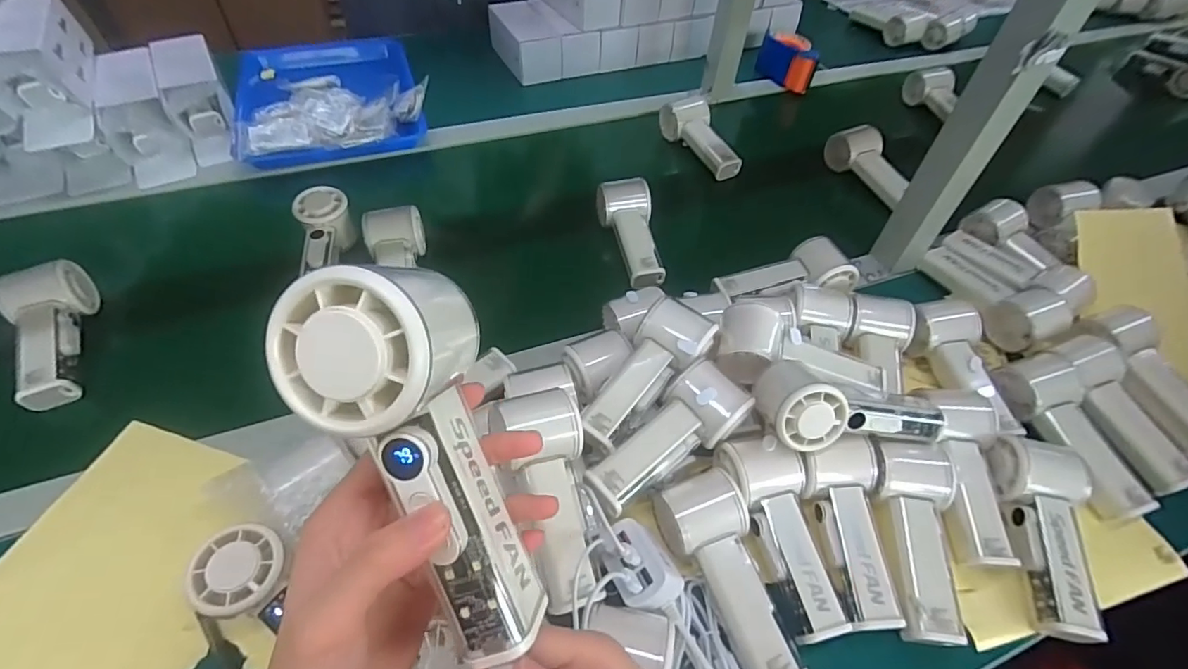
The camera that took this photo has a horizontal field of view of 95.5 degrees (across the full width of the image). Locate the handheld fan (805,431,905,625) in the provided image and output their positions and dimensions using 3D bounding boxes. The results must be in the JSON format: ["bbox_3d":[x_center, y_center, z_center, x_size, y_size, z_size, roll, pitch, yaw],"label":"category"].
[{"bbox_3d":[0.202,0.150,0.417,0.054,0.041,0.136,-1,66,-3],"label":"handheld fan"}]

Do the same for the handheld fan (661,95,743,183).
[{"bbox_3d":[0.159,-0.288,0.786,0.061,0.052,0.145,-18,54,-19],"label":"handheld fan"}]

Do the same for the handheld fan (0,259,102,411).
[{"bbox_3d":[-0.509,-0.005,0.507,0.065,0.051,0.149,-27,57,-24],"label":"handheld fan"}]

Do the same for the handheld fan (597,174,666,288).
[{"bbox_3d":[0.043,-0.122,0.640,0.061,0.041,0.142,-4,50,-8],"label":"handheld fan"}]

